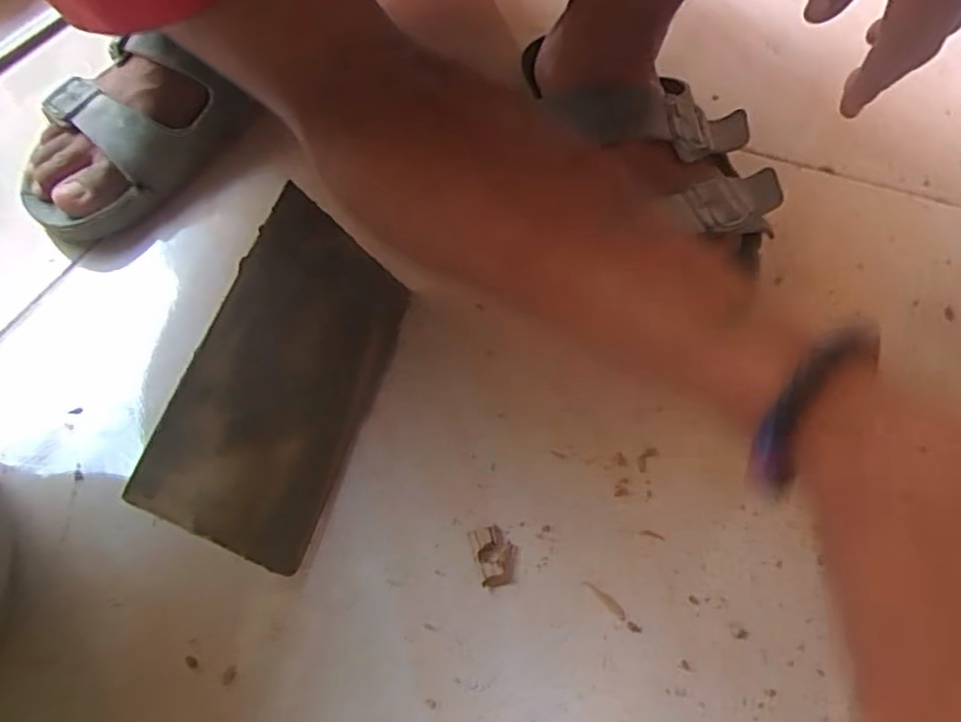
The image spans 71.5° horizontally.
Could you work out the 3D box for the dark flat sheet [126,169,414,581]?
[{"bbox_3d":[-0.085,0.004,0.306,0.005,0.088,0.164,-12,48,36],"label":"dark flat sheet"}]

